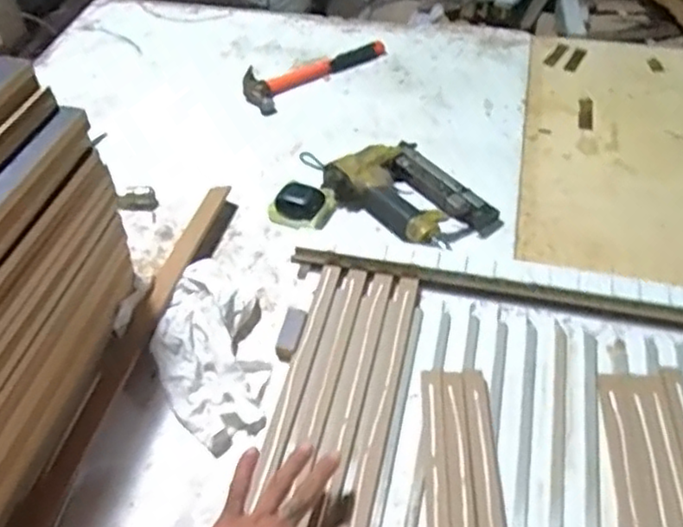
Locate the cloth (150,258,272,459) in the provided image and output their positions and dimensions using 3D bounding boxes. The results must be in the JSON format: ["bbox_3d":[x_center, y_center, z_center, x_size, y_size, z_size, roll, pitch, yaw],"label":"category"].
[{"bbox_3d":[-0.141,0.087,0.724,0.115,0.044,0.227,-10,49,-8],"label":"cloth"}]

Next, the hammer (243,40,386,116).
[{"bbox_3d":[-0.051,-0.319,1.102,0.249,0.025,0.085,-33,56,-25],"label":"hammer"}]

